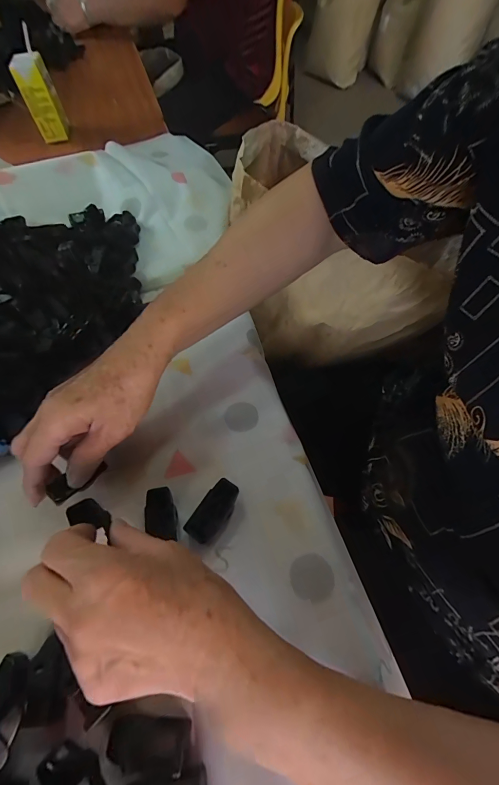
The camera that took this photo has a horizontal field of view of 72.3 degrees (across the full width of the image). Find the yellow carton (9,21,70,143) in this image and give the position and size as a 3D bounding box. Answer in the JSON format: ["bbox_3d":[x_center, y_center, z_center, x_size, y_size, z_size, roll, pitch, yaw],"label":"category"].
[{"bbox_3d":[-0.387,-0.551,0.625,0.058,0.139,0.064,-23,62,-13],"label":"yellow carton"}]

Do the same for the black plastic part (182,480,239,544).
[{"bbox_3d":[-0.028,0.097,0.277,0.024,0.016,0.049,32,64,18],"label":"black plastic part"}]

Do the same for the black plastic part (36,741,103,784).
[{"bbox_3d":[-0.101,0.232,0.199,0.050,0.016,0.026,36,66,20],"label":"black plastic part"}]

